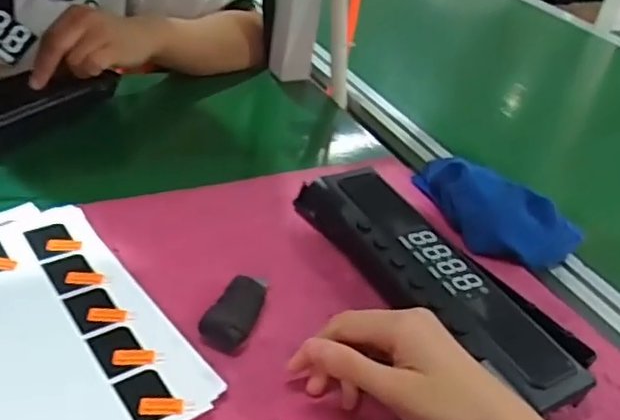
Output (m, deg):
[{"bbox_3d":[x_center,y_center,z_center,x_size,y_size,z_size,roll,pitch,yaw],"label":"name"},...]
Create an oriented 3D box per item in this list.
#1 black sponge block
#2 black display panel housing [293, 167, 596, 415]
[{"bbox_3d":[-0.048,0.067,0.404,0.028,0.015,0.056,19,35,13],"label":"black sponge block"},{"bbox_3d":[0.086,0.043,0.452,0.074,0.039,0.256,-18,43,-35],"label":"black display panel housing"}]

